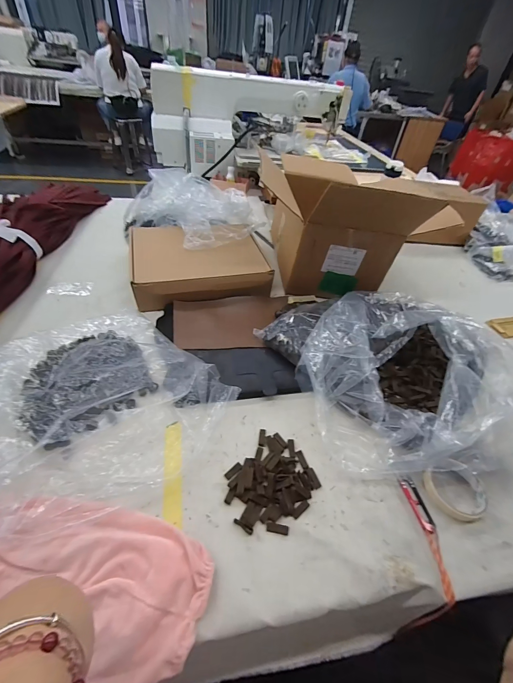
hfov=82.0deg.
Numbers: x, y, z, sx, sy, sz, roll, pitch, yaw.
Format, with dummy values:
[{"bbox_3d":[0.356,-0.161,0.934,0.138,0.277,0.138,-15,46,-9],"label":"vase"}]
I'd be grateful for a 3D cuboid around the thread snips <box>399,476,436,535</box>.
[{"bbox_3d":[0.239,0.240,0.441,0.024,0.005,0.080,-1,46,-7],"label":"thread snips"}]

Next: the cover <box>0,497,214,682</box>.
[{"bbox_3d":[-0.207,0.247,0.321,0.302,0.033,0.129,15,48,4],"label":"cover"}]

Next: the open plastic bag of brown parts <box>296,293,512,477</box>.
[{"bbox_3d":[0.277,0.049,0.557,0.405,0.123,0.356,-21,51,-24],"label":"open plastic bag of brown parts"}]

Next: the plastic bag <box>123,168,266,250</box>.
[{"bbox_3d":[-0.189,-0.359,0.841,0.376,0.133,0.291,-9,47,-14],"label":"plastic bag"}]

